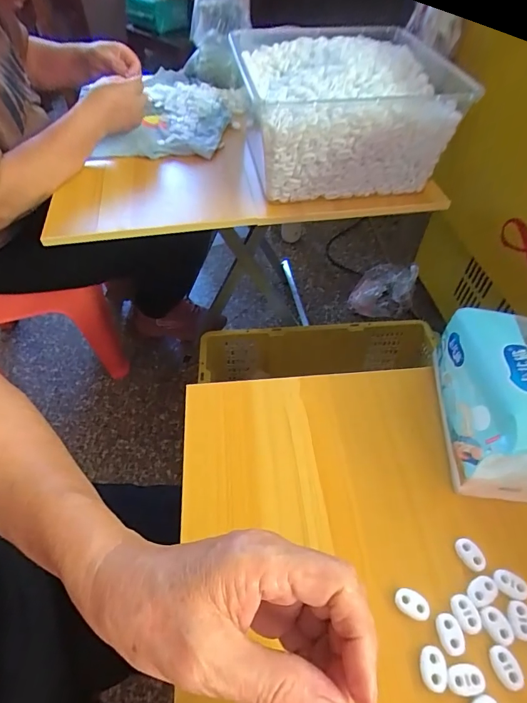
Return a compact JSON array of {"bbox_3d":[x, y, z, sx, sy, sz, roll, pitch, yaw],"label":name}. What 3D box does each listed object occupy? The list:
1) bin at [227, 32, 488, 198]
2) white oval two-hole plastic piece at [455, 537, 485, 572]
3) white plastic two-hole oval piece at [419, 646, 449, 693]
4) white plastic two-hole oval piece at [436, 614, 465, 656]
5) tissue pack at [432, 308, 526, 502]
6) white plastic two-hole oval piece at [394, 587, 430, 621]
[{"bbox_3d":[0.114,-0.391,0.630,0.273,0.139,0.333,-9,52,-6],"label":"bin"},{"bbox_3d":[0.152,0.148,0.288,0.015,0.004,0.022,-24,55,-18],"label":"white oval two-hole plastic piece"},{"bbox_3d":[0.108,0.200,0.248,0.016,0.004,0.022,-1,52,0],"label":"white plastic two-hole oval piece"},{"bbox_3d":[0.123,0.185,0.259,0.016,0.004,0.022,-8,52,-6],"label":"white plastic two-hole oval piece"},{"bbox_3d":[0.202,0.038,0.319,0.095,0.086,0.142,4,52,3],"label":"tissue pack"},{"bbox_3d":[0.102,0.173,0.271,0.022,0.004,0.016,24,55,18],"label":"white plastic two-hole oval piece"}]

